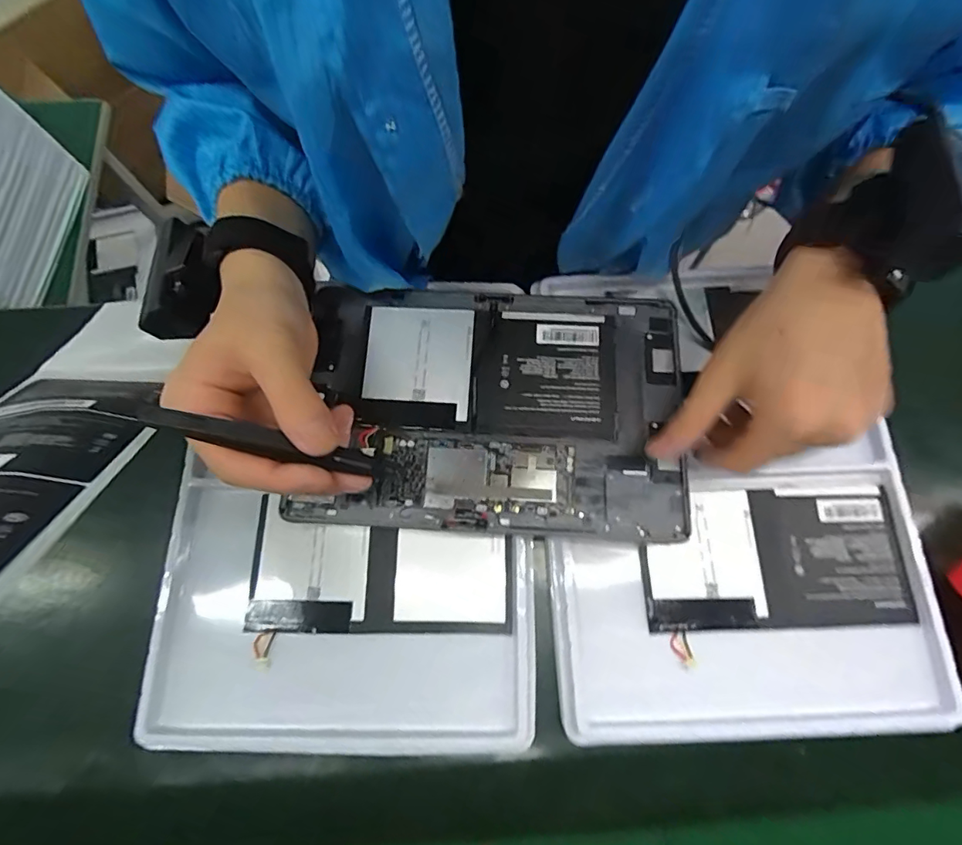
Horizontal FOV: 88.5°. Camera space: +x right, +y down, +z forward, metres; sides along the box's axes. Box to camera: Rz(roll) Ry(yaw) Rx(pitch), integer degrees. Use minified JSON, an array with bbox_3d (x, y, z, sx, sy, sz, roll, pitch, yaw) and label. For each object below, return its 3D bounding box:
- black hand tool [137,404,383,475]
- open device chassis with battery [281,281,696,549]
[{"bbox_3d":[-0.096,0.009,0.224,0.102,0.006,0.011,17,75,-18],"label":"black hand tool"},{"bbox_3d":[0.007,-0.013,0.332,0.243,0.014,0.166,4,76,0],"label":"open device chassis with battery"}]

